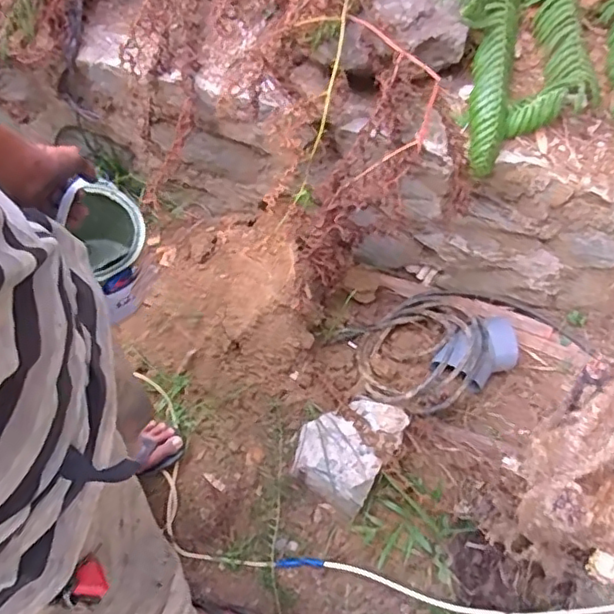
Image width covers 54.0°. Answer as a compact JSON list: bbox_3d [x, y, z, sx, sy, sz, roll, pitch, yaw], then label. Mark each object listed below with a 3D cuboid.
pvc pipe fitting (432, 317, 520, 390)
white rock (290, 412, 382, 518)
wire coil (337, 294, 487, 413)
[{"bbox_3d":[0.388,0.099,1.327,0.213,0.081,0.120,-30,70,-15],"label":"pvc pipe fitting"},{"bbox_3d":[0.058,0.312,1.223,0.186,0.108,0.145,37,69,14],"label":"white rock"},{"bbox_3d":[0.258,0.084,1.316,0.333,0.094,0.280,-22,67,-7],"label":"wire coil"}]

